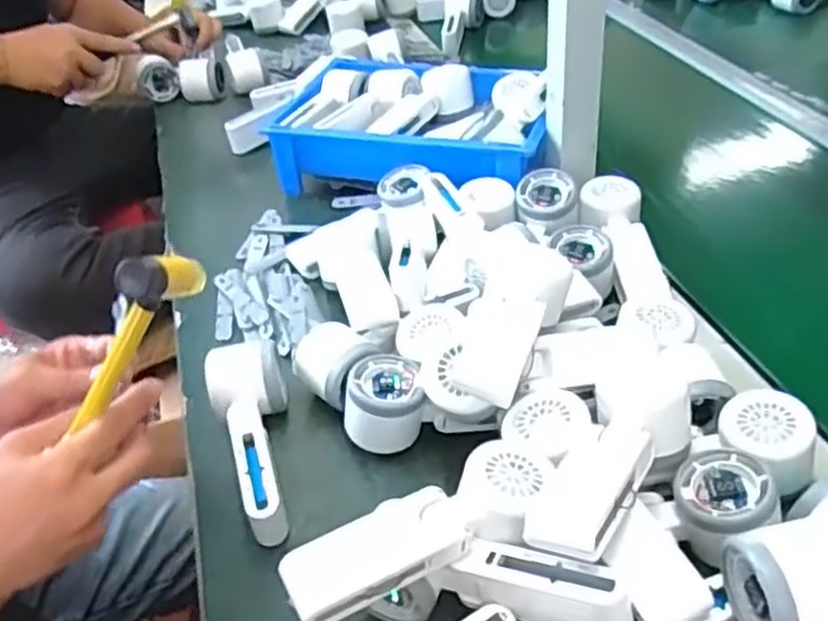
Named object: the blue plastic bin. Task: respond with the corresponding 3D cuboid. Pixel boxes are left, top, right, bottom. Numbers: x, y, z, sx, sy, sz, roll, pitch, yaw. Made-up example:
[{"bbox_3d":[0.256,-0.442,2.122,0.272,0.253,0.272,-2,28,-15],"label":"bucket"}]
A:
[{"bbox_3d":[0.004,-0.206,0.873,0.313,0.080,0.201,12,42,20],"label":"blue plastic bin"}]

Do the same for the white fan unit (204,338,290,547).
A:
[{"bbox_3d":[-0.117,0.083,0.559,0.056,0.050,0.168,-13,39,-9],"label":"white fan unit"}]

